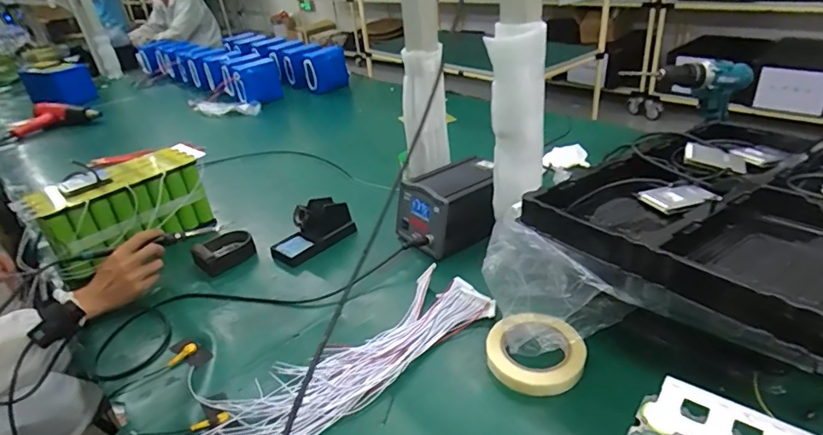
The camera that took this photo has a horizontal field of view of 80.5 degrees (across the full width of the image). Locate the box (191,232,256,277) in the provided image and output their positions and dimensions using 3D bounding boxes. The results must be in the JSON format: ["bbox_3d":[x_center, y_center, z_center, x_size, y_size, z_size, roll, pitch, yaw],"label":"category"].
[{"bbox_3d":[-0.350,0.063,0.912,0.080,0.043,0.105,21,41,39],"label":"box"}]

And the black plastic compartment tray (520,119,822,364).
[{"bbox_3d":[0.438,-0.025,0.617,0.485,0.065,0.352,-25,35,-26],"label":"black plastic compartment tray"}]

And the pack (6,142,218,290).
[{"bbox_3d":[-0.567,-0.021,0.985,0.133,0.163,0.325,16,38,34],"label":"pack"}]

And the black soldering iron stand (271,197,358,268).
[{"bbox_3d":[-0.187,0.024,0.914,0.156,0.078,0.064,-31,38,-34],"label":"black soldering iron stand"}]

